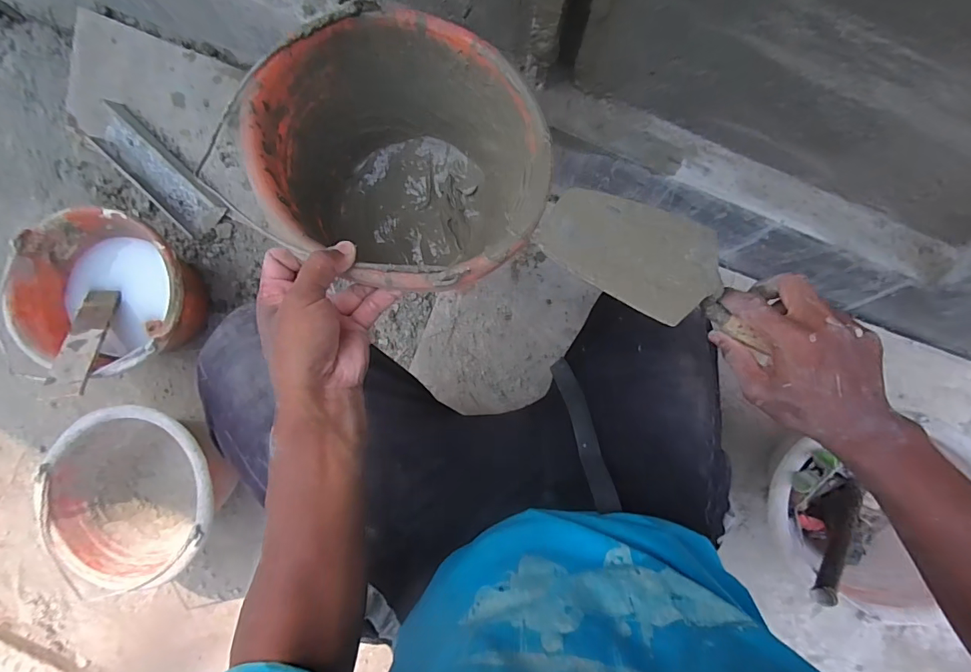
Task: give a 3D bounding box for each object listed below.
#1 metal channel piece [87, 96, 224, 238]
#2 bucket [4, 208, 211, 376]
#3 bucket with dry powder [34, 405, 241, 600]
[{"bbox_3d":[-0.557,-0.277,0.761,0.087,0.047,0.240,-43,88,-1],"label":"metal channel piece"},{"bbox_3d":[-0.550,-0.061,0.699,0.236,0.163,0.222,0,87,1],"label":"bucket"},{"bbox_3d":[-0.494,0.228,0.684,0.225,0.166,0.242,0,87,1],"label":"bucket with dry powder"}]

